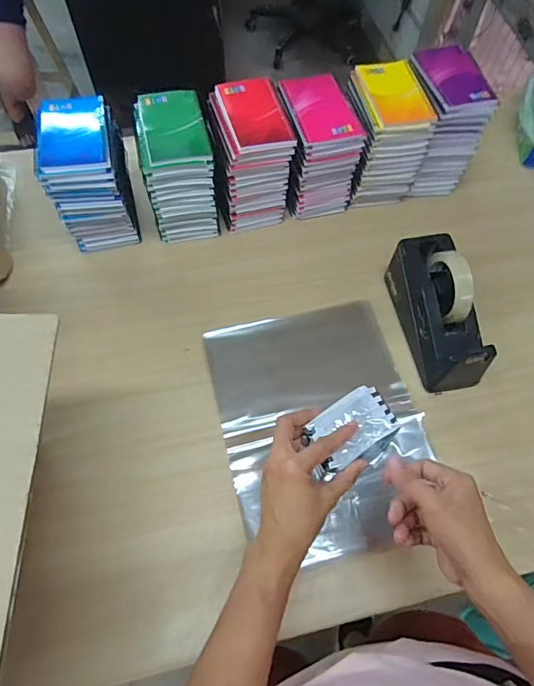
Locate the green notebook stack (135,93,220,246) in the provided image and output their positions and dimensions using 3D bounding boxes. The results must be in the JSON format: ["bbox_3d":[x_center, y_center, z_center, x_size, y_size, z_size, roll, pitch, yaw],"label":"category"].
[{"bbox_3d":[-0.131,-0.256,0.673,0.089,0.169,0.133,-9,64,-6],"label":"green notebook stack"}]

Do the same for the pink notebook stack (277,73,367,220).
[{"bbox_3d":[0.074,-0.299,0.701,0.101,0.162,0.130,-15,64,-9],"label":"pink notebook stack"}]

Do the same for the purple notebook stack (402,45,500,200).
[{"bbox_3d":[0.275,-0.343,0.721,0.100,0.173,0.124,-9,63,-6],"label":"purple notebook stack"}]

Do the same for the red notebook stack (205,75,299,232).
[{"bbox_3d":[-0.026,-0.277,0.686,0.099,0.170,0.135,-12,64,-7],"label":"red notebook stack"}]

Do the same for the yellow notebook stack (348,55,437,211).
[{"bbox_3d":[0.179,-0.322,0.711,0.105,0.165,0.132,-10,64,-6],"label":"yellow notebook stack"}]

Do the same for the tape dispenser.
[{"bbox_3d":[0.233,-0.048,0.604,0.073,0.114,0.201,-9,63,-6],"label":"tape dispenser"}]

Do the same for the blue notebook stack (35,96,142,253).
[{"bbox_3d":[-0.254,-0.240,0.660,0.090,0.164,0.131,-7,63,-5],"label":"blue notebook stack"}]

